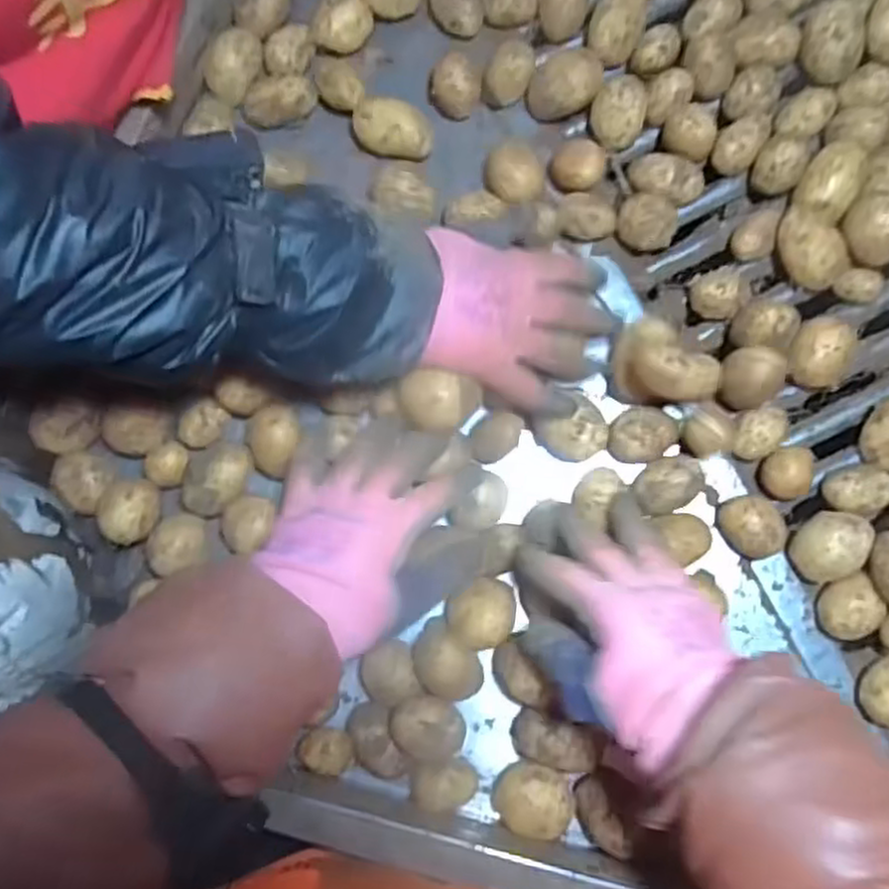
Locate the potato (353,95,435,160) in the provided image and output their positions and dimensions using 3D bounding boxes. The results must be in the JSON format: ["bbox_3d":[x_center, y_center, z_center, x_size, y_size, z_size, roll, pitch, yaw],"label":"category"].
[{"bbox_3d":[-0.038,-0.235,0.560,0.061,0.036,0.038,9,82,2],"label":"potato"}]

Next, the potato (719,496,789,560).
[{"bbox_3d":[0.203,0.055,0.497,0.036,0.033,0.043,-23,82,-2],"label":"potato"}]

